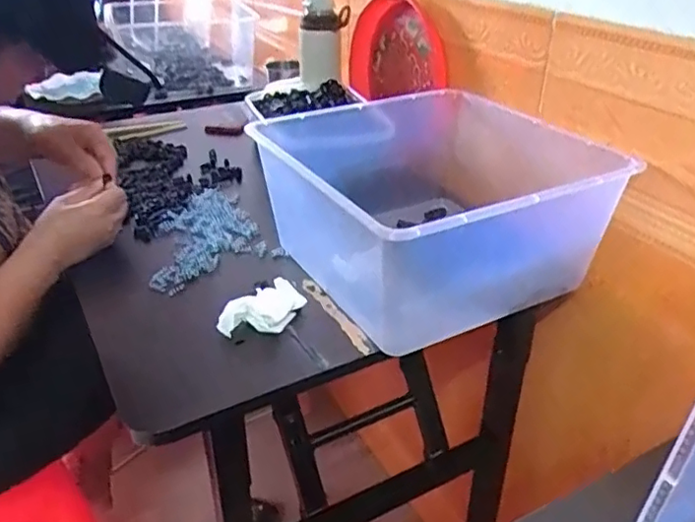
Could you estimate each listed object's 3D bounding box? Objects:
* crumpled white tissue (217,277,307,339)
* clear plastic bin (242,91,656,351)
[{"bbox_3d":[-0.079,0.050,0.610,0.045,0.040,0.093,21,37,31],"label":"crumpled white tissue"},{"bbox_3d":[0.090,-0.071,0.688,0.326,0.143,0.331,-16,35,-24],"label":"clear plastic bin"}]

